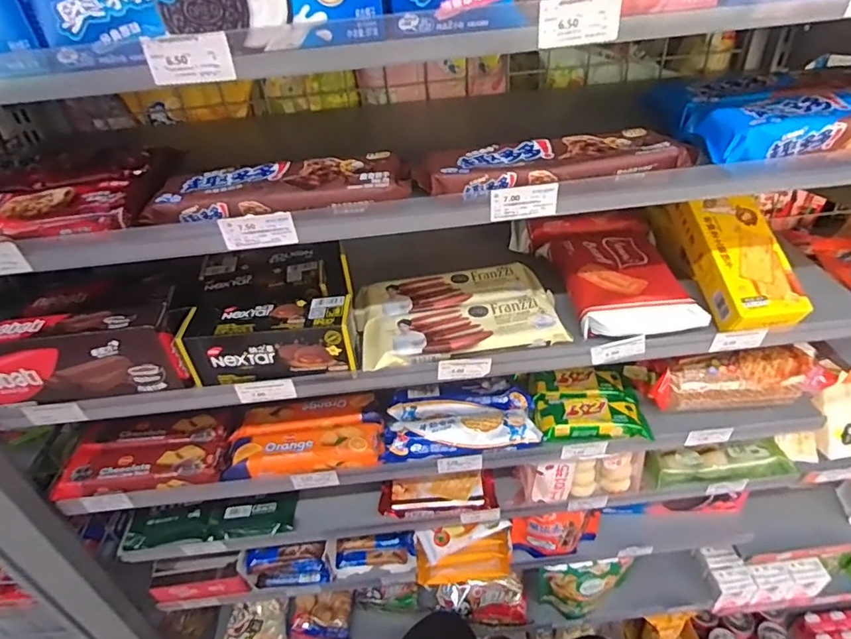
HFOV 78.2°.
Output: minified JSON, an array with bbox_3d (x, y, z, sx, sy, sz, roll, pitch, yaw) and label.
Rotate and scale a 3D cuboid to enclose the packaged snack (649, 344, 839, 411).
[{"bbox_3d":[0.368,0.075,0.615,0.201,0.056,0.038,-4,38,1],"label":"packaged snack"}]

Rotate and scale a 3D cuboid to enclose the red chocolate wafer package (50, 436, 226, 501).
[{"bbox_3d":[-0.333,0.172,0.620,0.189,0.027,0.064,-7,38,-2],"label":"red chocolate wafer package"}]

